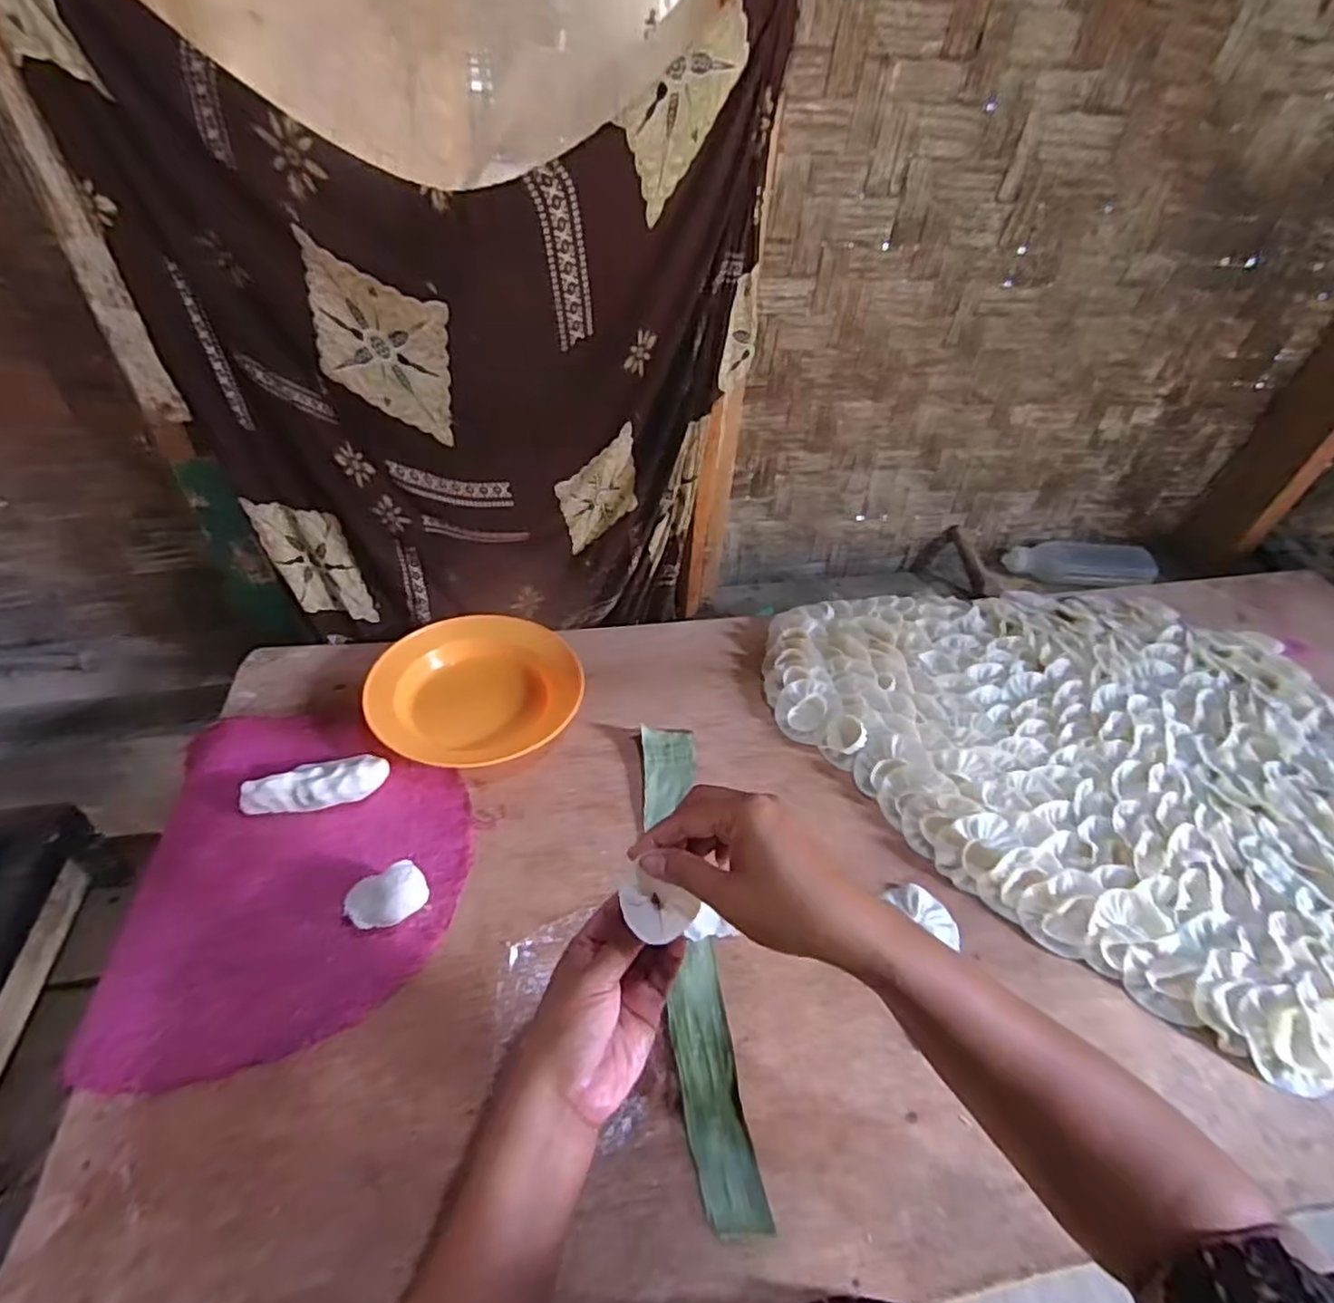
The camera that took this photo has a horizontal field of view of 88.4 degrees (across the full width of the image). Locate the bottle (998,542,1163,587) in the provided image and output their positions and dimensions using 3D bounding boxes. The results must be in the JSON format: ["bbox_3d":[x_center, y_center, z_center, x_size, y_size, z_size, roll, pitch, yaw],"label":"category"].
[{"bbox_3d":[0.654,-0.138,1.091,0.227,0.063,0.055,6,44,3],"label":"bottle"}]

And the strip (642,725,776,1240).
[{"bbox_3d":[0.020,0.231,0.585,0.053,0.009,0.409,-1,45,-7],"label":"strip"}]

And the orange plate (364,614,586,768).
[{"bbox_3d":[-0.203,0.036,0.740,0.212,0.045,0.176,-6,45,-9],"label":"orange plate"}]

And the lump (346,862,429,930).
[{"bbox_3d":[-0.227,0.204,0.559,0.063,0.036,0.044,-15,47,-17],"label":"lump"}]

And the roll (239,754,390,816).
[{"bbox_3d":[-0.321,0.123,0.626,0.120,0.028,0.038,-14,47,-17],"label":"roll"}]

